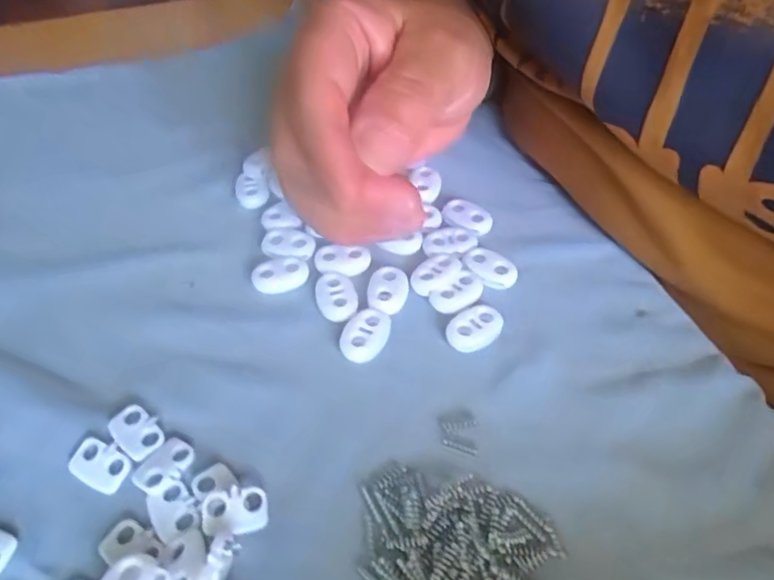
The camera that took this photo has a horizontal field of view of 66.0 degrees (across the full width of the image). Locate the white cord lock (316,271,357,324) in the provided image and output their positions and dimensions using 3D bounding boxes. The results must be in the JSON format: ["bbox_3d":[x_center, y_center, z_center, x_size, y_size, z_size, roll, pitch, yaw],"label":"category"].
[{"bbox_3d":[-0.019,0.001,0.223,0.014,0.004,0.023,-11,50,-9],"label":"white cord lock"}]

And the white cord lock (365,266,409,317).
[{"bbox_3d":[0.000,-0.001,0.225,0.015,0.004,0.021,10,50,9],"label":"white cord lock"}]

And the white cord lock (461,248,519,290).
[{"bbox_3d":[0.040,-0.009,0.233,0.021,0.004,0.014,36,59,28],"label":"white cord lock"}]

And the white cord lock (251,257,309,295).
[{"bbox_3d":[-0.042,-0.006,0.233,0.021,0.005,0.014,-4,49,-2],"label":"white cord lock"}]

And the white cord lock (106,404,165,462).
[{"bbox_3d":[-0.079,0.044,0.187,0.019,0.004,0.013,34,58,27],"label":"white cord lock"}]

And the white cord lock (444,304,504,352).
[{"bbox_3d":[0.032,0.014,0.215,0.020,0.006,0.014,-31,55,-23],"label":"white cord lock"}]

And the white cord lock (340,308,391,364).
[{"bbox_3d":[-0.008,0.016,0.213,0.014,0.005,0.022,21,53,18],"label":"white cord lock"}]

